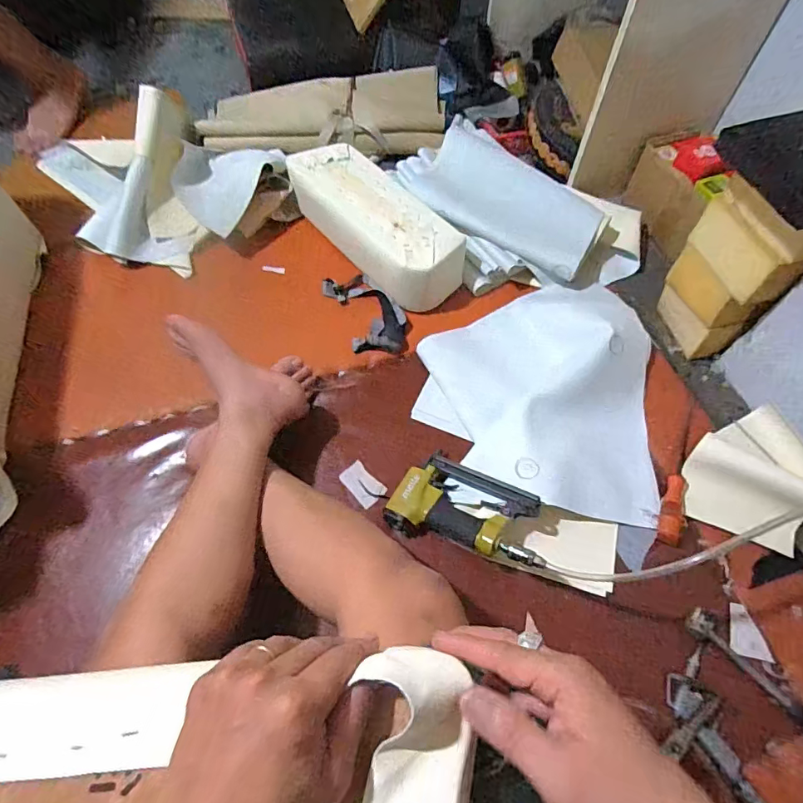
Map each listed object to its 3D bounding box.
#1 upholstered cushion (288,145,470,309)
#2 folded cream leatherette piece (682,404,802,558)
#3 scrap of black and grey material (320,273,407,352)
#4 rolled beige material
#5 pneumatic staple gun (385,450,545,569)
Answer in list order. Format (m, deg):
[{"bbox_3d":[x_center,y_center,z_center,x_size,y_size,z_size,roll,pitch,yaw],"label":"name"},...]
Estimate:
[{"bbox_3d":[-0.055,-0.355,0.946,0.150,0.098,0.411,-35,68,-18],"label":"upholstered cushion"},{"bbox_3d":[0.545,0.123,0.719,0.202,0.075,0.189,-25,65,-13],"label":"folded cream leatherette piece"},{"bbox_3d":[-0.067,-0.175,0.914,0.114,0.024,0.208,-24,65,-13],"label":"scrap of black and grey material"},{"bbox_3d":[-0.183,-0.680,1.123,0.565,0.097,0.235,2,62,0],"label":"rolled beige material"},{"bbox_3d":[0.105,0.159,0.699,0.218,0.056,0.125,13,50,21],"label":"pneumatic staple gun"}]

